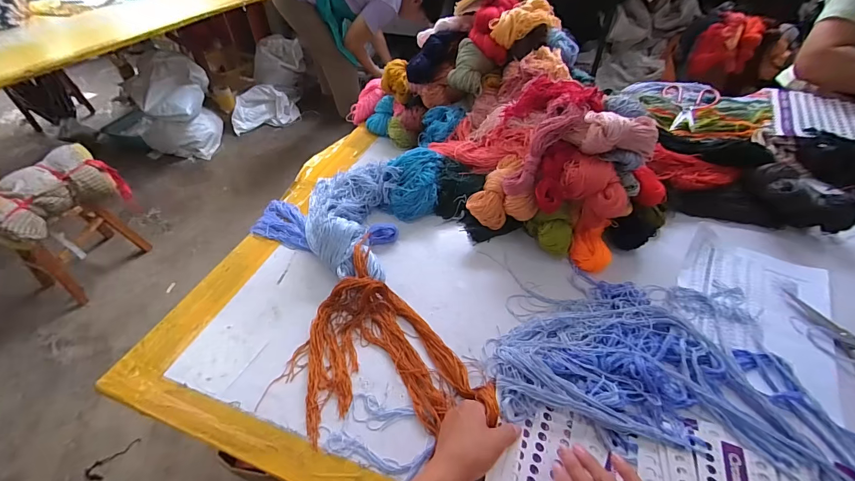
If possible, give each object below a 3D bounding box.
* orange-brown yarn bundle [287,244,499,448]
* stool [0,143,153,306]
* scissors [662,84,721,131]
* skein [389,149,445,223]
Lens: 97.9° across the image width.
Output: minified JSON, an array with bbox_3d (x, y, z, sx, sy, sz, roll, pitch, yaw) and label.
[{"bbox_3d":[-0.079,0.178,0.526,0.209,0.061,0.323,-35,57,-20],"label":"orange-brown yarn bundle"},{"bbox_3d":[-1.384,-0.072,1.433,0.302,0.480,0.435,20,50,21],"label":"stool"},{"bbox_3d":[0.715,-0.374,1.035,0.136,0.017,0.255,27,52,26],"label":"scissors"},{"bbox_3d":[-0.027,-0.121,0.782,0.106,0.093,0.141,6,46,8],"label":"skein"}]

